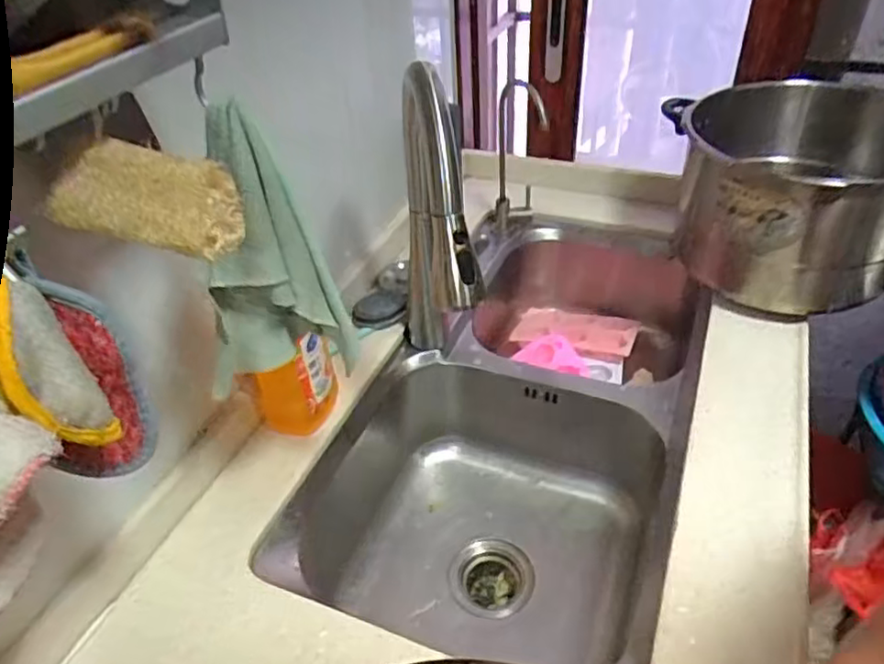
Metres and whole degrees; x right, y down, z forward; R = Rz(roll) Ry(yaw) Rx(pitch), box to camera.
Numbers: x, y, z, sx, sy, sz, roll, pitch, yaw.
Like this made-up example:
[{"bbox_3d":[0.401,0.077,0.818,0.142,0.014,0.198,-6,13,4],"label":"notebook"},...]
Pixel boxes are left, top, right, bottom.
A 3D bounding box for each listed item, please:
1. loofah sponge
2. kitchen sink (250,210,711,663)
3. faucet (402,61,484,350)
[{"bbox_3d":[-0.179,-0.077,0.388,0.097,0.052,0.048,7,42,13],"label":"loofah sponge"},{"bbox_3d":[0.114,0.112,0.933,0.425,0.230,0.725,11,43,17],"label":"kitchen sink"},{"bbox_3d":[-0.008,-0.061,0.706,0.043,0.411,0.267,-10,41,-7],"label":"faucet"}]

